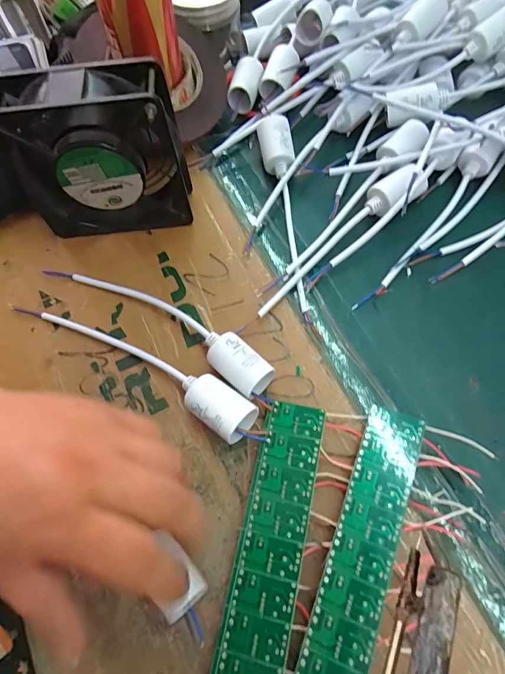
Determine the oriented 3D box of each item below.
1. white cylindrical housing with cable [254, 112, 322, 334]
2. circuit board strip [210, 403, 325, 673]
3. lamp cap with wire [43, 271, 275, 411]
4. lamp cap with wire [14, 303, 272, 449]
[{"bbox_3d":[0.032,-0.103,0.345,0.028,0.024,0.210,-9,66,-1],"label":"white cylindrical housing with cable"},{"bbox_3d":[0.008,0.138,0.240,0.038,0.004,0.197,9,68,12],"label":"circuit board strip"},{"bbox_3d":[-0.069,-0.017,0.311,0.209,0.028,0.035,31,72,15],"label":"lamp cap with wire"},{"bbox_3d":[-0.086,0.017,0.296,0.208,0.030,0.032,26,70,13],"label":"lamp cap with wire"}]

